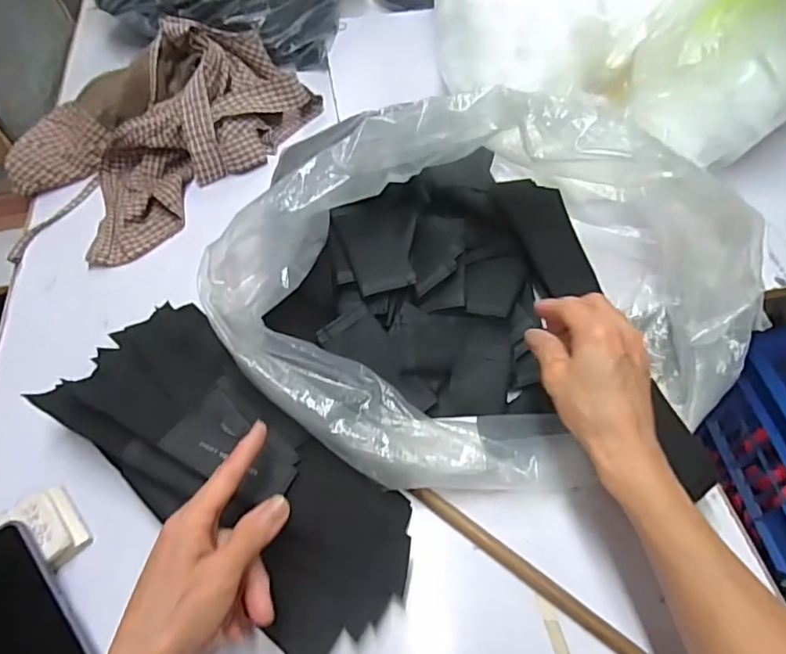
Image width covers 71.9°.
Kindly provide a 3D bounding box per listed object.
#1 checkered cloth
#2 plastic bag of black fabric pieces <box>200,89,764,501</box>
[{"bbox_3d":[-0.301,-0.251,0.668,0.231,0.102,0.372,32,63,23],"label":"checkered cloth"},{"bbox_3d":[0.089,-0.040,0.432,0.390,0.179,0.298,-32,59,-17],"label":"plastic bag of black fabric pieces"}]

